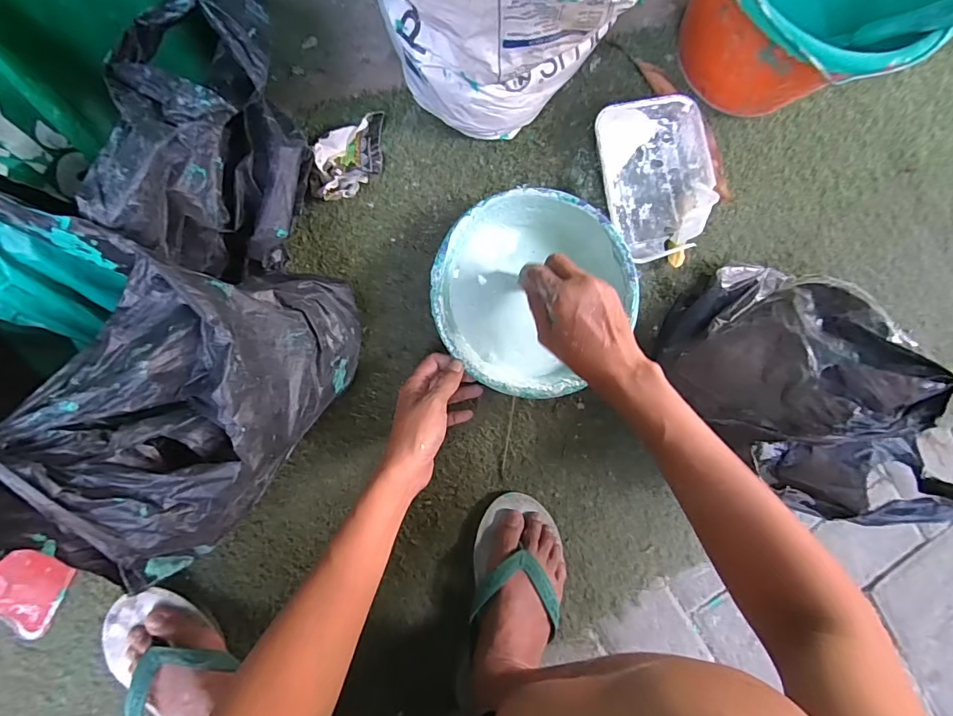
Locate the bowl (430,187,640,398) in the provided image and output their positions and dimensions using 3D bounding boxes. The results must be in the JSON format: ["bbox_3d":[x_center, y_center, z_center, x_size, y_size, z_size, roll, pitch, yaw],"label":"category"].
[{"bbox_3d":[0.049,-0.069,0.480,0.185,0.068,0.195,0,92,-7],"label":"bowl"}]

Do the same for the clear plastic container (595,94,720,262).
[{"bbox_3d":[0.197,-0.196,0.505,0.109,0.047,0.162,-17,94,-6],"label":"clear plastic container"}]

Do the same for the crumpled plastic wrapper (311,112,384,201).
[{"bbox_3d":[-0.125,-0.199,0.464,0.048,0.044,0.098,40,87,-7],"label":"crumpled plastic wrapper"}]

